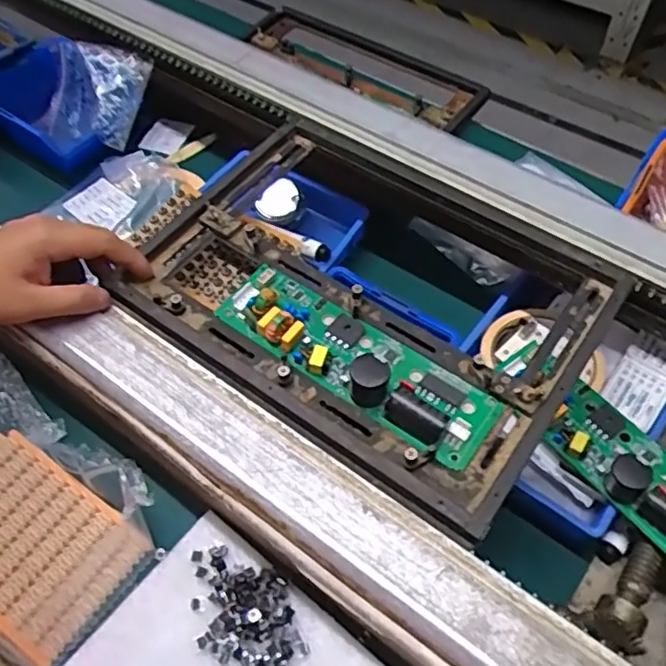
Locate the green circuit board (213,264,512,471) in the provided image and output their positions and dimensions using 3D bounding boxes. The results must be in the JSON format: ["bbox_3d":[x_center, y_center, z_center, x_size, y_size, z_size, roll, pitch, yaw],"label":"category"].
[{"bbox_3d":[0.013,0.011,0.401,0.191,0.032,0.051,33,64,19],"label":"green circuit board"}]

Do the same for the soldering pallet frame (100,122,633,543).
[{"bbox_3d":[0.023,-0.030,0.447,0.300,0.035,0.220,32,64,18],"label":"soldering pallet frame"}]

